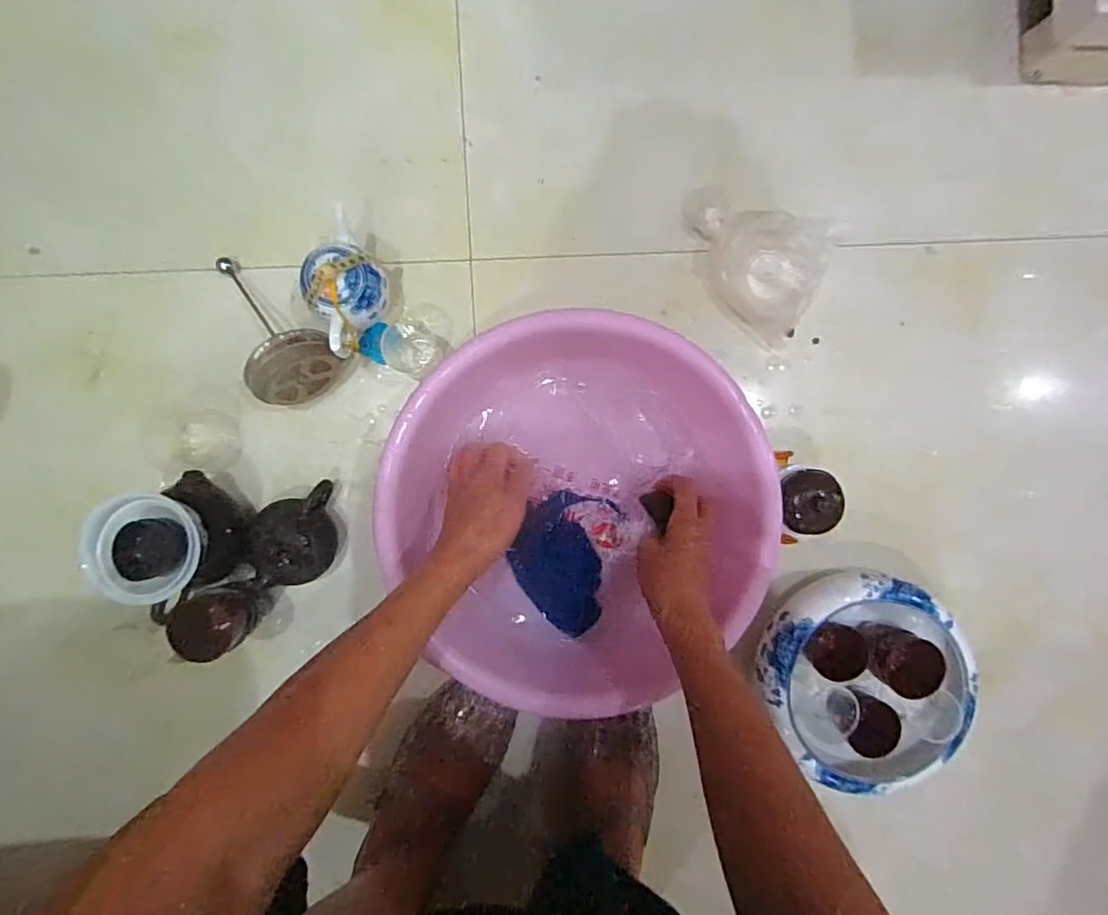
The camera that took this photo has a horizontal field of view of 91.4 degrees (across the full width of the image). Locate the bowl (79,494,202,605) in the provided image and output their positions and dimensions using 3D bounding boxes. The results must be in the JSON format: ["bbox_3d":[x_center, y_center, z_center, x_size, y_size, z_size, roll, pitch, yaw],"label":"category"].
[{"bbox_3d":[-0.344,0.079,0.461,0.083,0.037,0.087,0,91,-3],"label":"bowl"}]

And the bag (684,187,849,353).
[{"bbox_3d":[0.201,-0.200,0.555,0.157,0.042,0.129,24,90,-3],"label":"bag"}]

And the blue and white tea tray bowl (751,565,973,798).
[{"bbox_3d":[0.300,0.214,0.535,0.188,0.095,0.198,0,91,-3],"label":"blue and white tea tray bowl"}]

